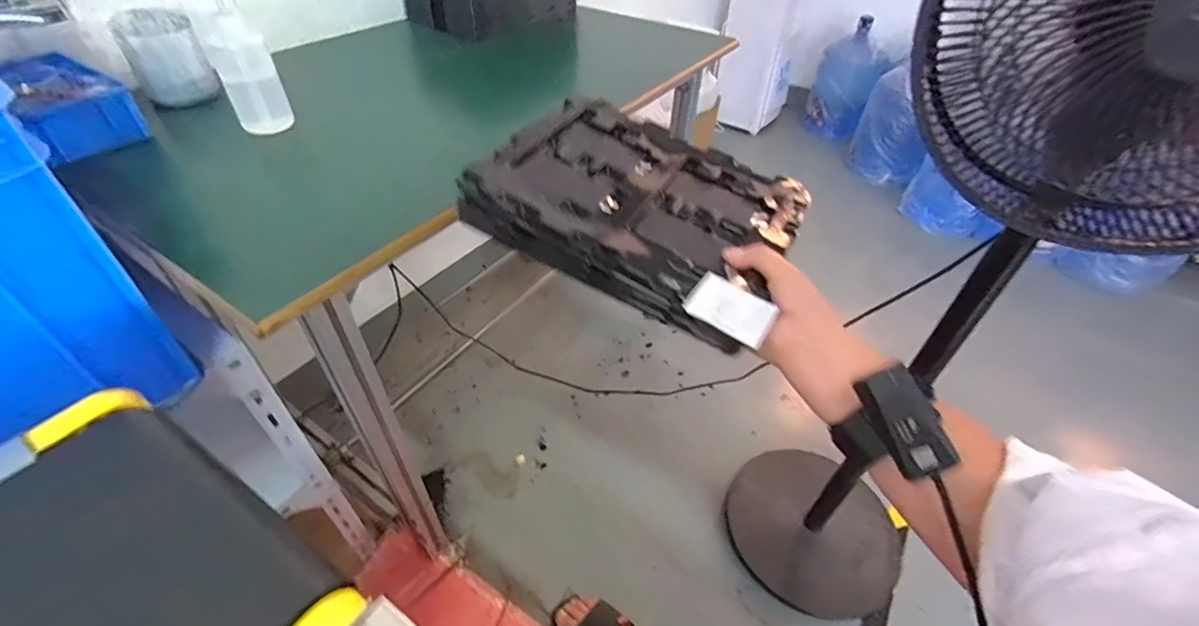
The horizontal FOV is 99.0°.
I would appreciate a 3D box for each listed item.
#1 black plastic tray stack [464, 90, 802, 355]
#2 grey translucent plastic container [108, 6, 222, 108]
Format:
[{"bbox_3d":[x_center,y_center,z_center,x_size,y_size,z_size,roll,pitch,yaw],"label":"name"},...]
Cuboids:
[{"bbox_3d":[0.043,-0.110,0.486,0.263,0.061,0.221,23,47,19],"label":"black plastic tray stack"},{"bbox_3d":[-0.593,-0.348,0.704,0.088,0.101,0.083,-28,52,-28],"label":"grey translucent plastic container"}]

